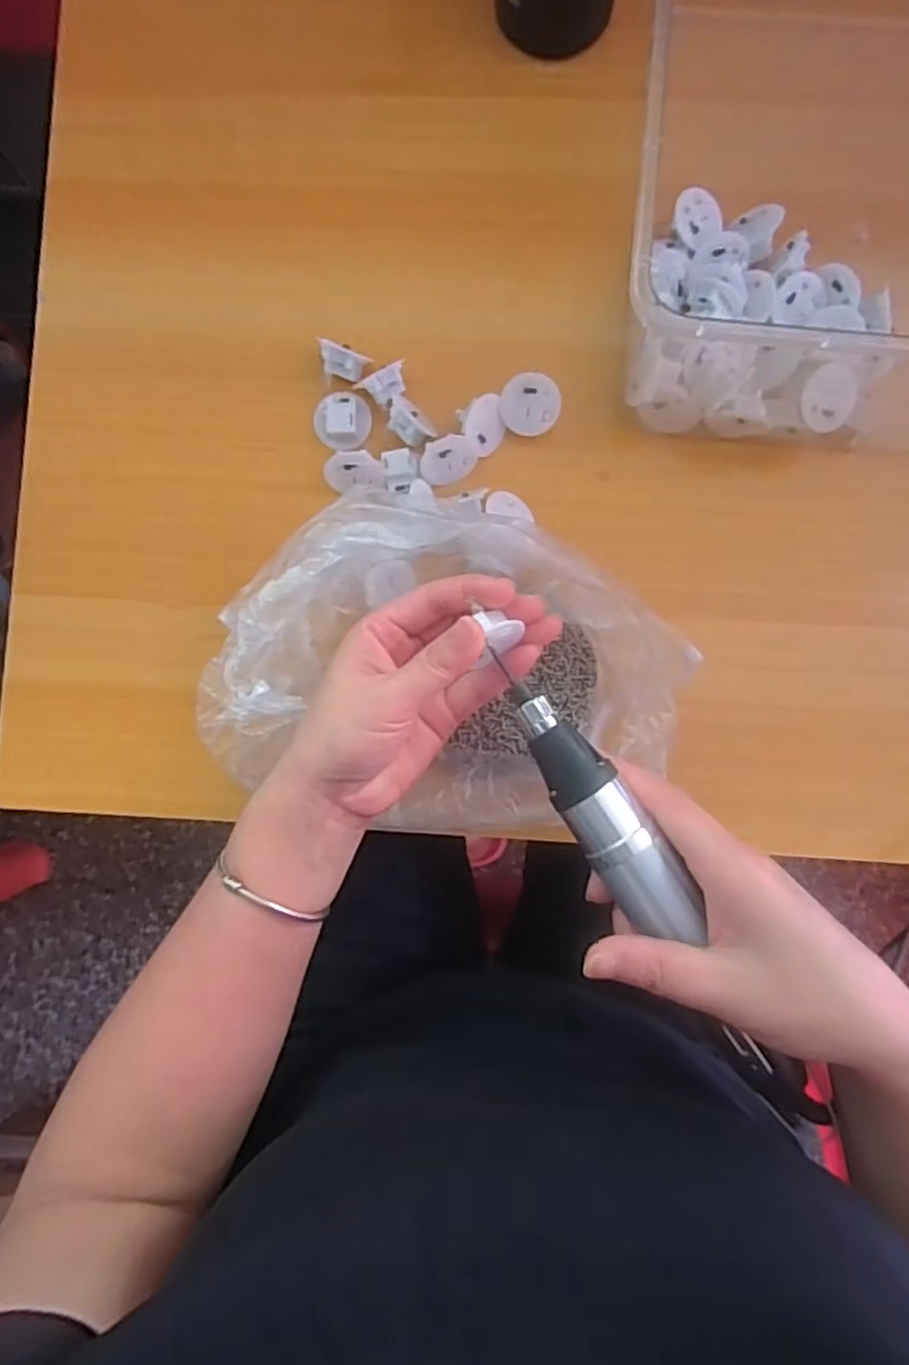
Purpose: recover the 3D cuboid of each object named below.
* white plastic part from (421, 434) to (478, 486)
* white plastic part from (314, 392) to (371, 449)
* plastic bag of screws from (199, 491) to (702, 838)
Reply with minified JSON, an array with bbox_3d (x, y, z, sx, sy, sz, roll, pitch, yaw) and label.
[{"bbox_3d":[-0.004,-0.123,0.387,0.032,0.026,0.013,-25,42,-3],"label":"white plastic part"},{"bbox_3d":[-0.063,-0.148,0.392,0.030,0.012,0.030,12,88,3],"label":"white plastic part"},{"bbox_3d":[-0.005,0.001,0.366,0.234,0.081,0.163,13,88,3],"label":"plastic bag of screws"}]

